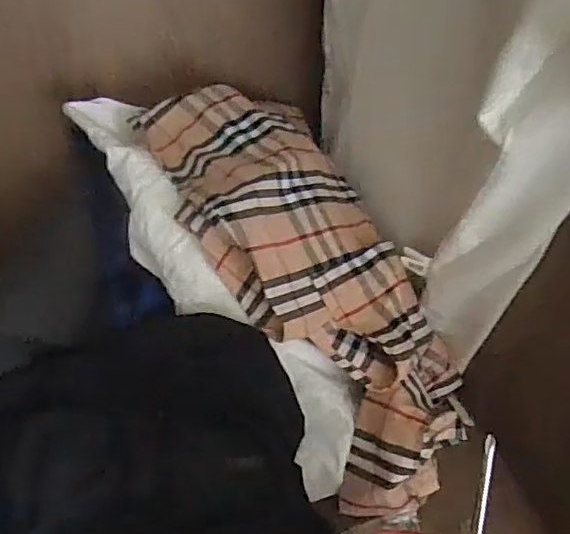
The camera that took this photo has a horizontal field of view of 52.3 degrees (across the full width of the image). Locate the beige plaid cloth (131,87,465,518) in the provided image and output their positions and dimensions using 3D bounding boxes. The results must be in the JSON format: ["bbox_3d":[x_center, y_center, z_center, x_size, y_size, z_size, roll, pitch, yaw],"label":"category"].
[{"bbox_3d":[0.032,-0.003,0.507,0.181,0.101,0.392,-28,80,-29],"label":"beige plaid cloth"}]

